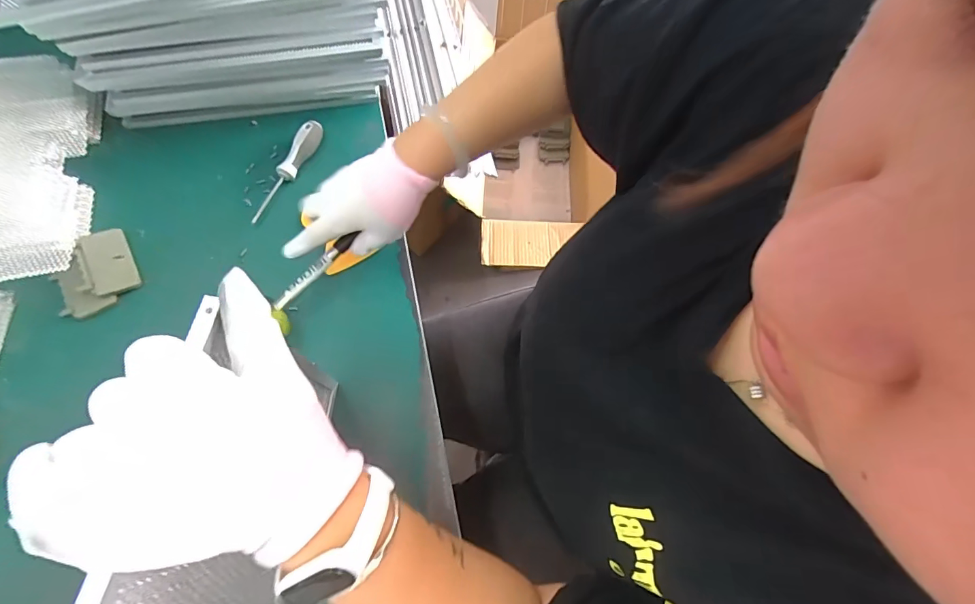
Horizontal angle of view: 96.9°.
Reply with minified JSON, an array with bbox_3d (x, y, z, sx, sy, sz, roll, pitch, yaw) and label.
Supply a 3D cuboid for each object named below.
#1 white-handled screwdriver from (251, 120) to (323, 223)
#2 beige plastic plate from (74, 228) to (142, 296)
[{"bbox_3d":[-0.256,-0.172,0.553,0.019,0.033,0.159,23,70,7],"label":"white-handled screwdriver"},{"bbox_3d":[-0.444,-0.048,0.501,0.052,0.009,0.090,-21,72,-30],"label":"beige plastic plate"}]

